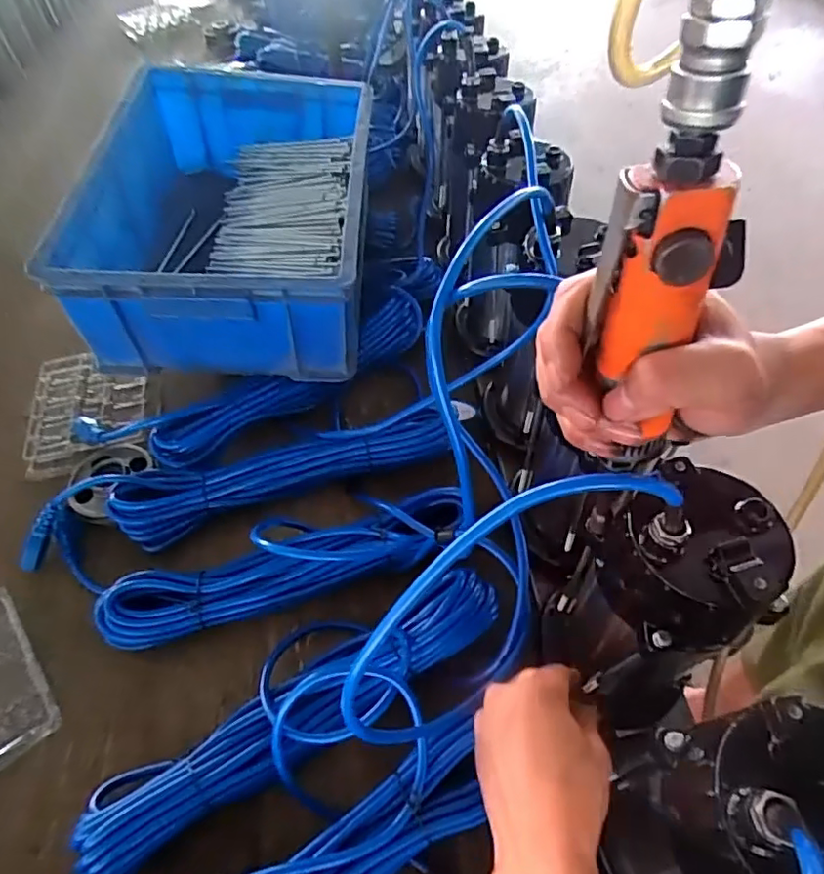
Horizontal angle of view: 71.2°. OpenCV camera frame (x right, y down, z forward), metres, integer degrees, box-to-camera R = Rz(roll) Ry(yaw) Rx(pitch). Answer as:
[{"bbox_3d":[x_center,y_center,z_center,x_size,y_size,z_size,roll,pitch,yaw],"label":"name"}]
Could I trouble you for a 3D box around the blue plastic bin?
[{"bbox_3d":[-0.205,-0.262,0.689,0.308,0.153,0.398,-1,53,3],"label":"blue plastic bin"}]

